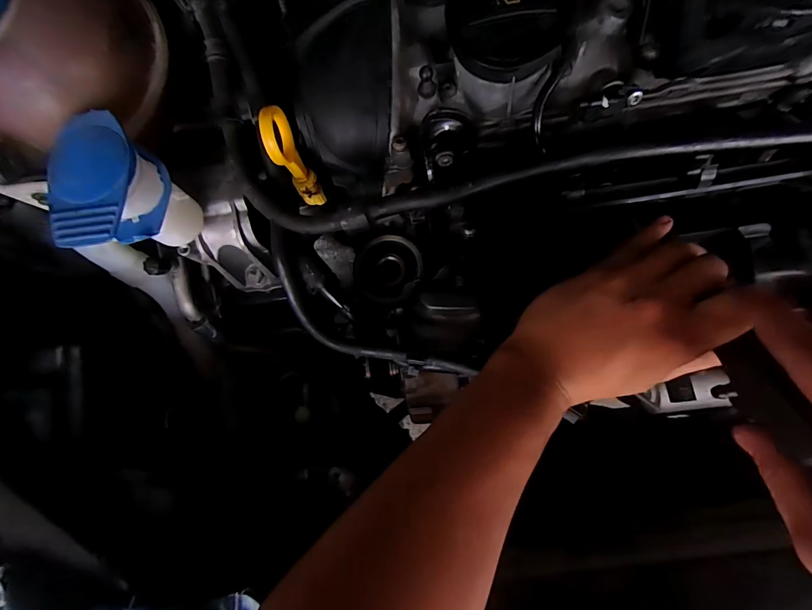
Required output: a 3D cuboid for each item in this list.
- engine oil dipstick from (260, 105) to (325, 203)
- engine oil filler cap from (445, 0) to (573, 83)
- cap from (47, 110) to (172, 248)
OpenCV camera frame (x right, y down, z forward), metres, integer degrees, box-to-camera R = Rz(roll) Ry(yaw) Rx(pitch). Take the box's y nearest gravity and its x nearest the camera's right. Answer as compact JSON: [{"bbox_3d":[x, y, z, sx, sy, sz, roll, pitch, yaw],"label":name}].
[{"bbox_3d":[-0.090,-0.117,0.307,0.015,0.085,0.039,-6,75,12],"label":"engine oil dipstick"},{"bbox_3d":[0.069,-0.198,0.268,0.078,0.028,0.071,-1,83,5],"label":"engine oil filler cap"},{"bbox_3d":[-0.213,-0.084,0.281,0.058,0.046,0.097,-12,82,4],"label":"cap"}]

